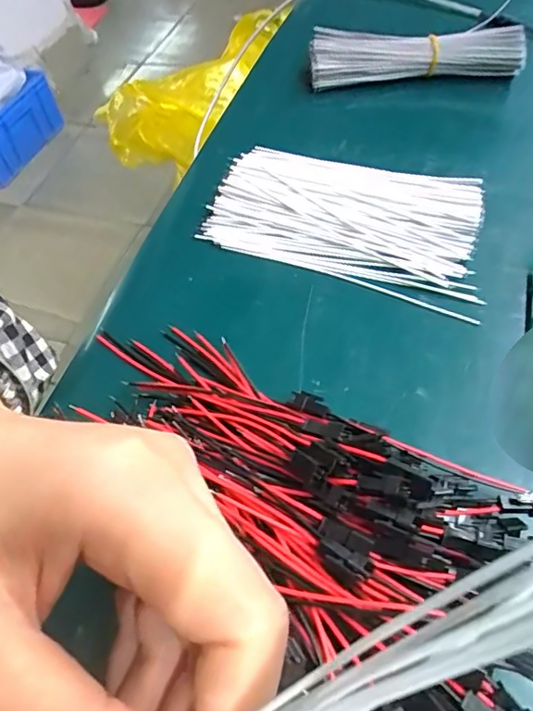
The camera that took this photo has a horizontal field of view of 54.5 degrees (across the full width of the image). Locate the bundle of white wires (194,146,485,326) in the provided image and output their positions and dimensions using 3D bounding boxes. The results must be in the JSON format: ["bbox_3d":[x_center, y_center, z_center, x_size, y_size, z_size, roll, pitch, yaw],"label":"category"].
[{"bbox_3d":[0.046,-0.080,0.292,0.149,0.017,0.085,20,60,17],"label":"bundle of white wires"}]

